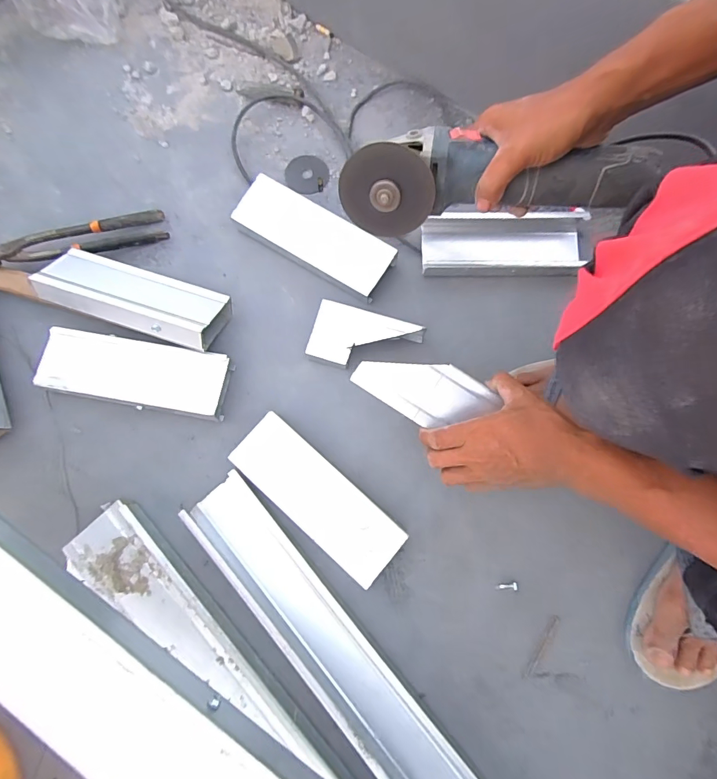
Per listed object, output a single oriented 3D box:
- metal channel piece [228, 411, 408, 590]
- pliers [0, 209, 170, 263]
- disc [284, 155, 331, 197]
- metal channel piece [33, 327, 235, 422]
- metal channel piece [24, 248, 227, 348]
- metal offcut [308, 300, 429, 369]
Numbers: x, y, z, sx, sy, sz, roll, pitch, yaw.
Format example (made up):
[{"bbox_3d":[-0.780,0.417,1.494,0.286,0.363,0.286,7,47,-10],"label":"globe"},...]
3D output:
[{"bbox_3d":[-0.048,0.124,0.483,0.210,0.037,0.073,41,79,8],"label":"metal channel piece"},{"bbox_3d":[-0.370,-0.198,0.555,0.217,0.013,0.048,-21,84,-15],"label":"pliers"},{"bbox_3d":[-0.075,-0.317,0.608,0.063,0.008,0.064,0,77,-2],"label":"disc"},{"bbox_3d":[-0.274,-0.018,0.520,0.221,0.037,0.080,10,77,1],"label":"metal channel piece"},{"bbox_3d":[-0.279,-0.115,0.521,0.218,0.033,0.081,18,57,1],"label":"metal channel piece"},{"bbox_3d":[0.008,-0.058,0.531,0.131,0.039,0.075,17,77,2],"label":"metal offcut"}]

